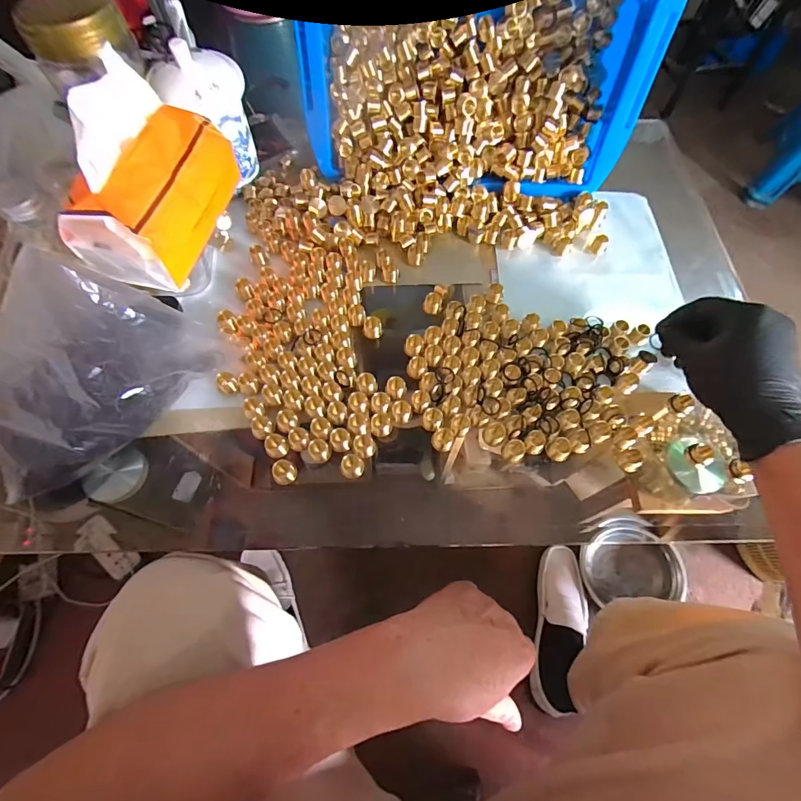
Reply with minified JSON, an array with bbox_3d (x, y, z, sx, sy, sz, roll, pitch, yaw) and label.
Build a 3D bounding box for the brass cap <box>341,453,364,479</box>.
[{"bbox_3d":[-0.044,0.059,0.373,0.021,0.016,0.020,0,65,-1],"label":"brass cap"}]

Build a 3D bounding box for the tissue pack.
[{"bbox_3d":[-0.223,-0.199,0.354,0.088,0.118,0.147,11,65,4],"label":"tissue pack"}]

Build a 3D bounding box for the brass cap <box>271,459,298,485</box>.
[{"bbox_3d":[-0.104,0.065,0.367,0.021,0.014,0.019,-40,72,-18],"label":"brass cap"}]

